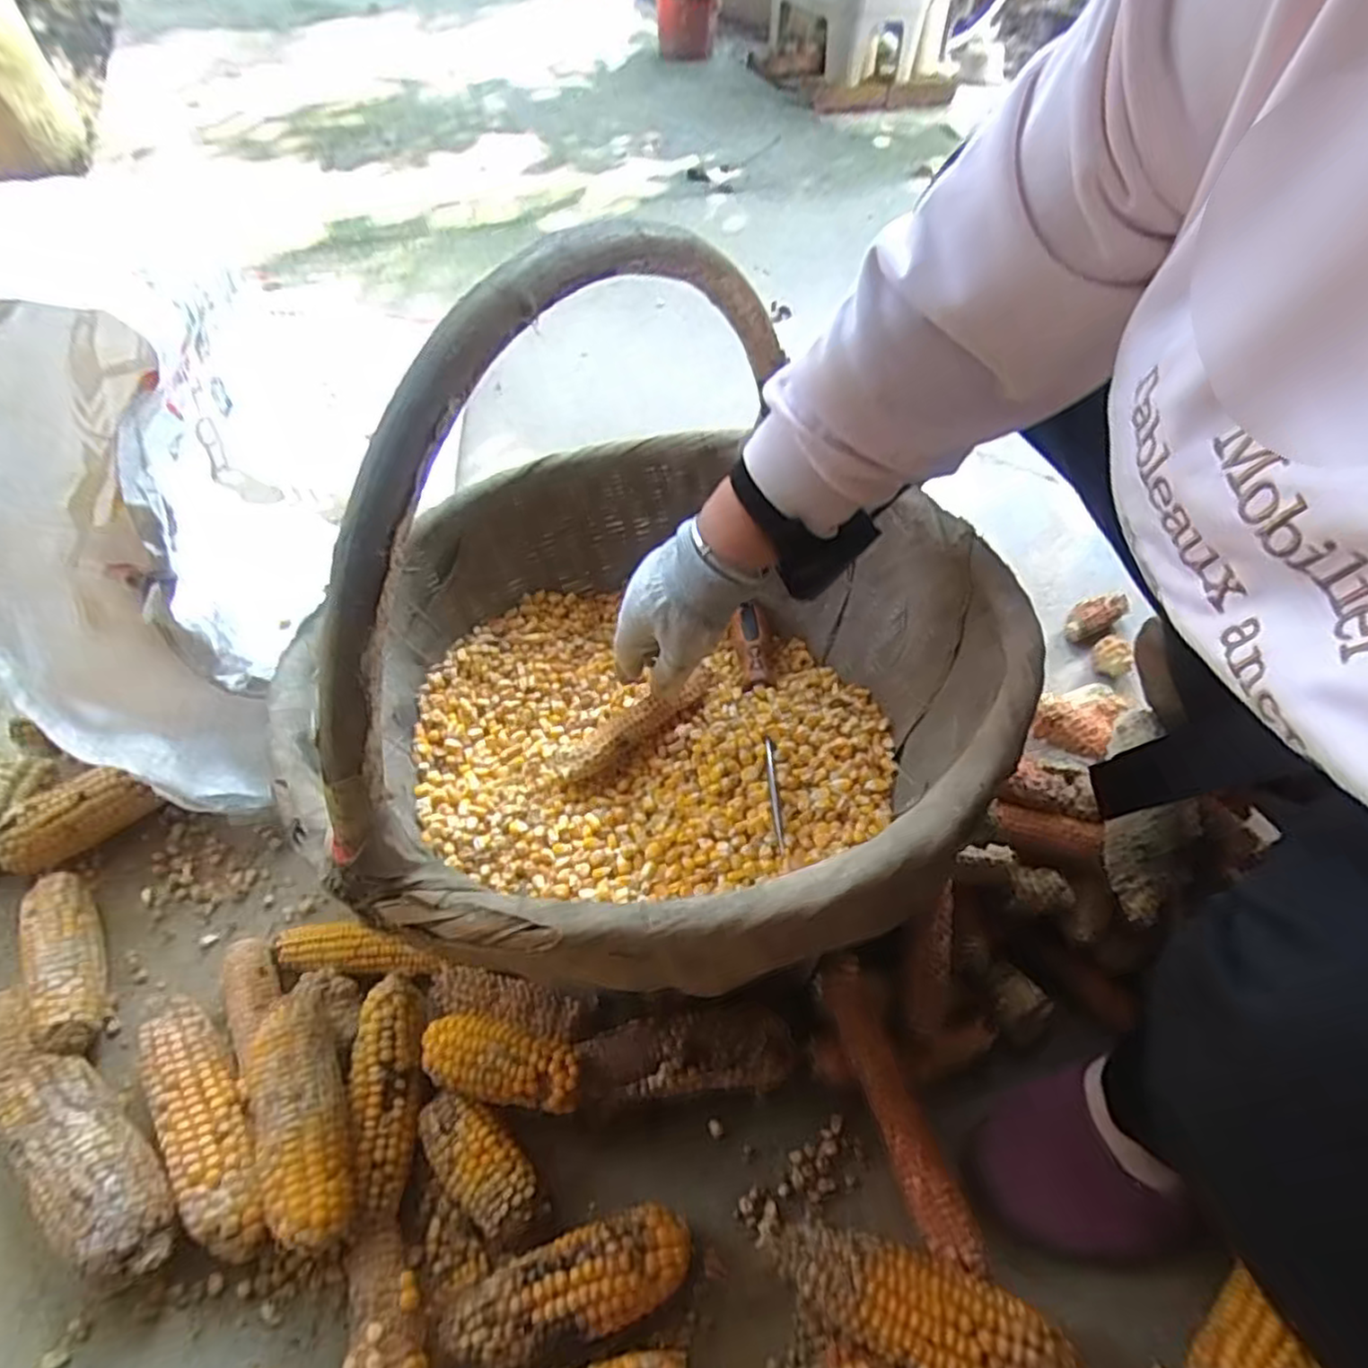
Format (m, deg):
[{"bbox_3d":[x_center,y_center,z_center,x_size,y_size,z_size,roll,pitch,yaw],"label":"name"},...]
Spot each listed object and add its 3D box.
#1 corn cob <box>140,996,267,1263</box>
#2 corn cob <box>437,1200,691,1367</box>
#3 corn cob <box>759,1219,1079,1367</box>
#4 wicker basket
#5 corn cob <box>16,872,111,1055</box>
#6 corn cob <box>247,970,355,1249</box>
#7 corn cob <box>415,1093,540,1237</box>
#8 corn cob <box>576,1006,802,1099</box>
[{"bbox_3d":[-0.289,0.264,0.434,0.048,0.043,0.162,-31,59,-23],"label":"corn cob"},{"bbox_3d":[-0.063,0.328,0.386,0.131,0.042,0.046,-13,54,-11],"label":"corn cob"},{"bbox_3d":[0.123,0.338,0.385,0.157,0.050,0.049,18,54,12],"label":"corn cob"},{"bbox_3d":[-0.031,-0.052,0.411,0.401,0.331,0.417,1,52,-1],"label":"wicker basket"},{"bbox_3d":[-0.425,0.193,0.490,0.038,0.039,0.129,-25,57,-19],"label":"corn cob"},{"bbox_3d":[-0.216,0.242,0.405,0.047,0.045,0.139,-20,55,-16],"label":"corn cob"},{"bbox_3d":[-0.123,0.286,0.423,0.085,0.034,0.039,35,59,23],"label":"corn cob"},{"bbox_3d":[0.002,0.240,0.461,0.138,0.047,0.049,-2,52,-3],"label":"corn cob"}]

